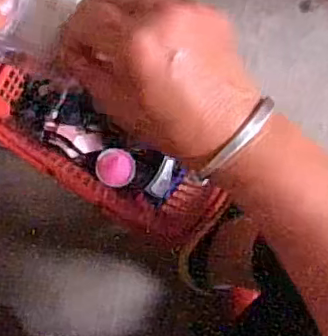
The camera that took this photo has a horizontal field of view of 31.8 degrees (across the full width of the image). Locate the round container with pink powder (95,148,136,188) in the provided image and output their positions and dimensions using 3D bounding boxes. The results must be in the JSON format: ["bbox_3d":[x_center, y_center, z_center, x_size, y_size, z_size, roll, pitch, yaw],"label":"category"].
[{"bbox_3d":[-0.060,0.000,0.711,0.046,0.023,0.045,7,87,-8],"label":"round container with pink powder"}]

